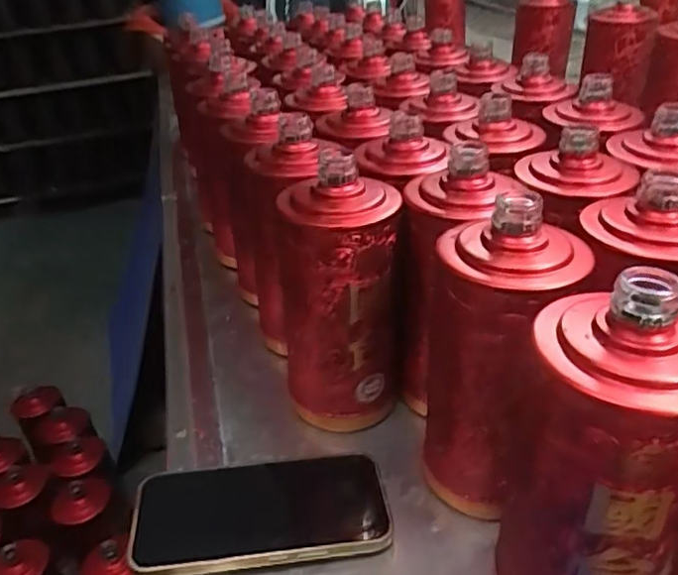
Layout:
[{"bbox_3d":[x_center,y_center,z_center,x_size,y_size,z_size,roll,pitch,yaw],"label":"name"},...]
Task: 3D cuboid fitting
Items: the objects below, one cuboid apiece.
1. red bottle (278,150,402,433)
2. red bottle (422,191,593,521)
[{"bbox_3d":[0.001,0.012,0.446,0.080,0.180,0.083,-5,32,1],"label":"red bottle"},{"bbox_3d":[0.090,0.050,0.371,0.080,0.192,0.081,15,38,29],"label":"red bottle"}]

